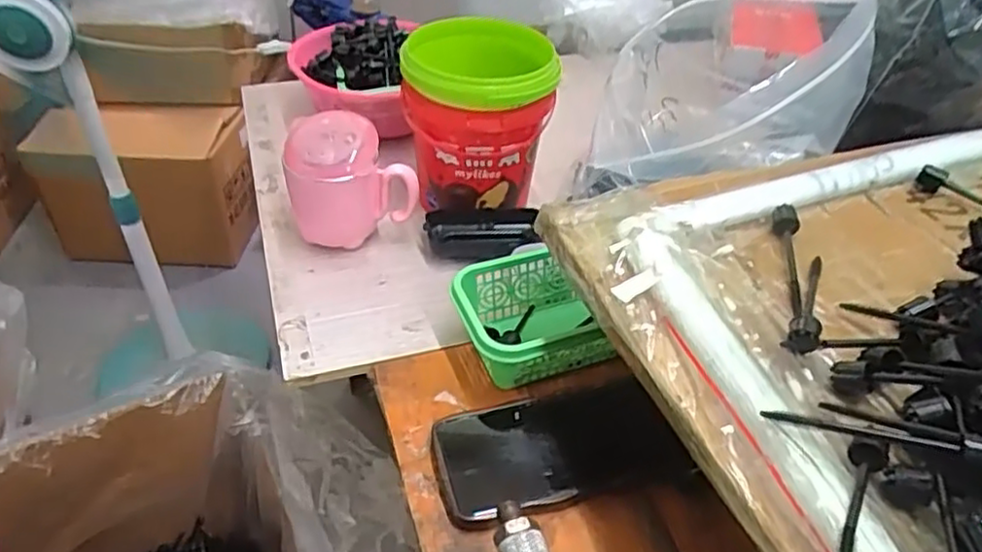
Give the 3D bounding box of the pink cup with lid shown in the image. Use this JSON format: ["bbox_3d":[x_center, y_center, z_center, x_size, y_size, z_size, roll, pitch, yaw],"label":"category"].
[{"bbox_3d":[-0.121,-0.081,0.594,0.108,0.107,0.072,-6,42,-11],"label":"pink cup with lid"}]

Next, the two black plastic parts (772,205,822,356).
[{"bbox_3d":[0.172,0.002,0.379,0.027,0.016,0.118,13,42,10],"label":"two black plastic parts"}]

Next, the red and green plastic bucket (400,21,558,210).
[{"bbox_3d":[-0.012,-0.150,0.625,0.124,0.130,0.139,2,41,-2],"label":"red and green plastic bucket"}]

